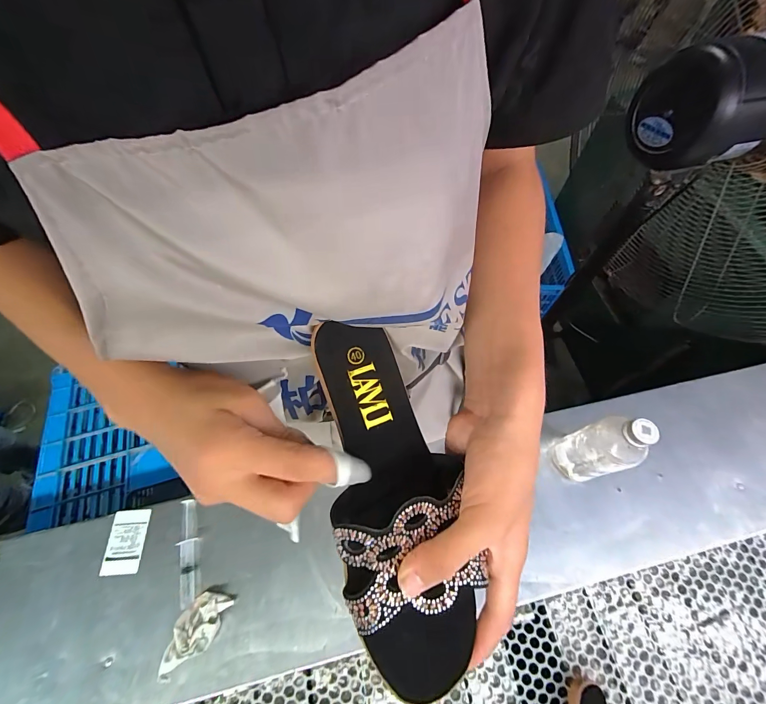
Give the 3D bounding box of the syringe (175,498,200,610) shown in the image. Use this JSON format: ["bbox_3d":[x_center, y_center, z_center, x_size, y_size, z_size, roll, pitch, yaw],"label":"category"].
[{"bbox_3d":[-0.271,0.274,0.477,0.019,0.021,0.132,-11,68,-6],"label":"syringe"}]

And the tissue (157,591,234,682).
[{"bbox_3d":[-0.244,0.357,0.434,0.051,0.027,0.106,40,72,14],"label":"tissue"}]

